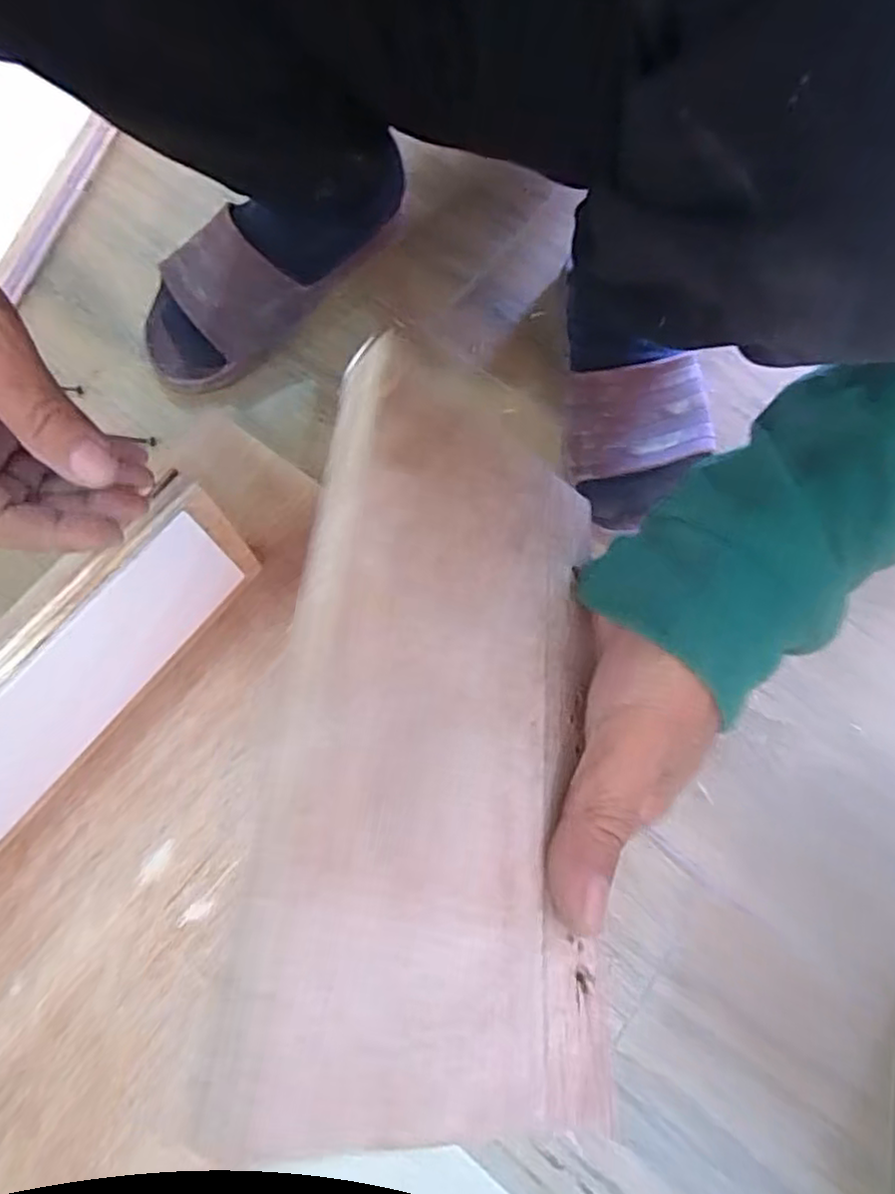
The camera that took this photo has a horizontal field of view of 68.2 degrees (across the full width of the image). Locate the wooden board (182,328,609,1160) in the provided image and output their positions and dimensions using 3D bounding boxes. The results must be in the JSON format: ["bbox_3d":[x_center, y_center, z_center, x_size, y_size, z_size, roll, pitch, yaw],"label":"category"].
[{"bbox_3d":[0.005,0.026,0.207,0.115,0.015,0.222,28,53,-34],"label":"wooden board"}]

